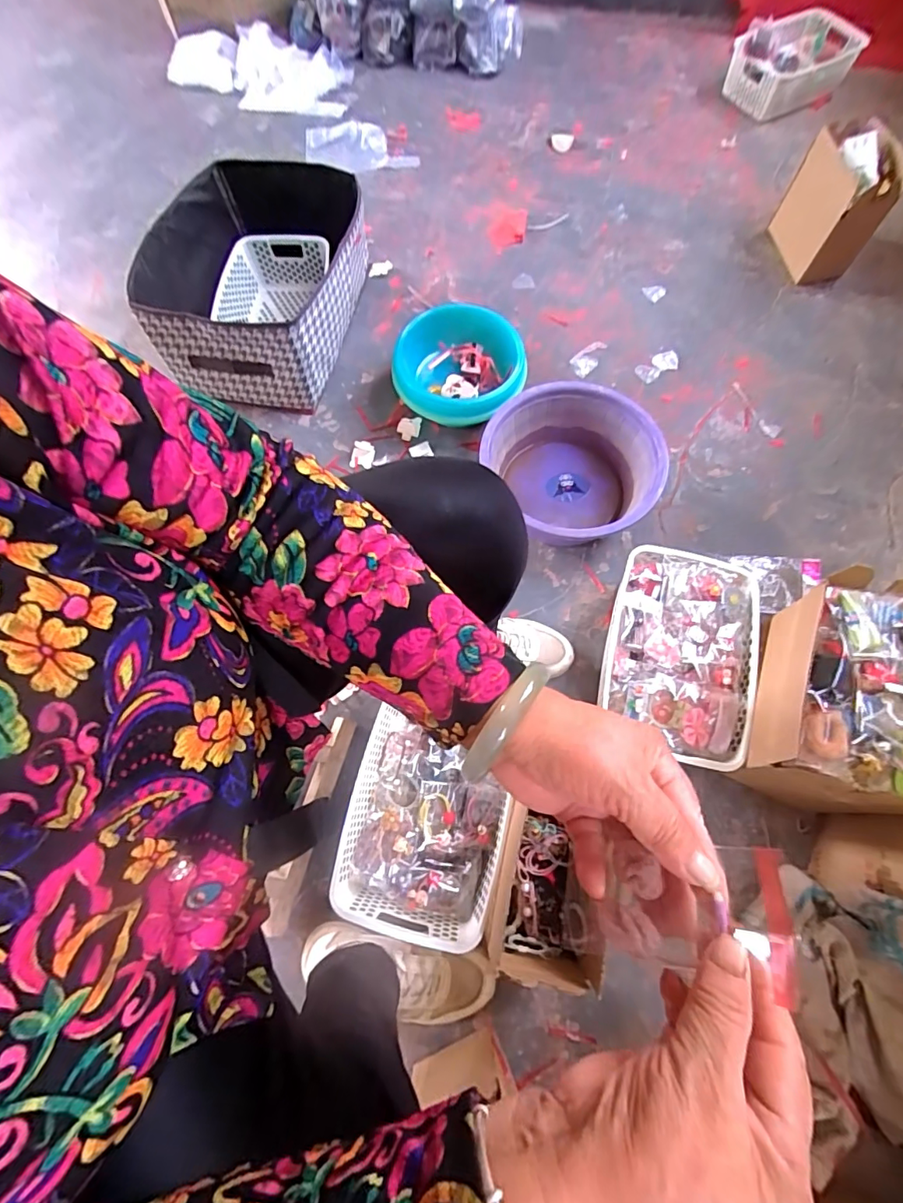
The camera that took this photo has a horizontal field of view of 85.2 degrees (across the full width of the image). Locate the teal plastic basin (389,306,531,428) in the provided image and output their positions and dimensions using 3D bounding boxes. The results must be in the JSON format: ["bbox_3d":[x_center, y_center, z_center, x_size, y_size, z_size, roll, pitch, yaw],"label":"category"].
[{"bbox_3d":[0.013,-0.427,0.901,0.219,0.098,0.212,0,70,0],"label":"teal plastic basin"}]

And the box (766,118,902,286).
[{"bbox_3d":[0.736,-0.756,0.938,0.131,0.185,0.165,-18,71,-7],"label":"box"}]

